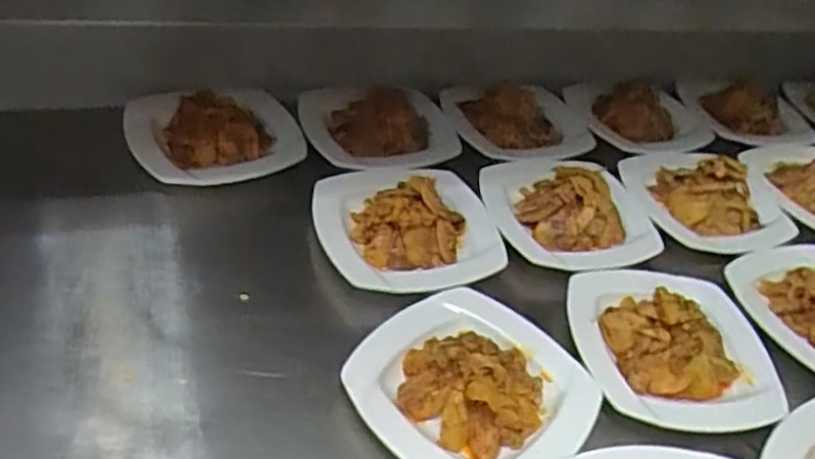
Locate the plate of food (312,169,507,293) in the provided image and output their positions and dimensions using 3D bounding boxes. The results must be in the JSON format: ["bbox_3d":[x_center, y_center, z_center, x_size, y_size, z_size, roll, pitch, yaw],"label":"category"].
[{"bbox_3d":[0.000,-0.018,0.771,0.202,0.054,0.185,3,41,-3],"label":"plate of food"}]

